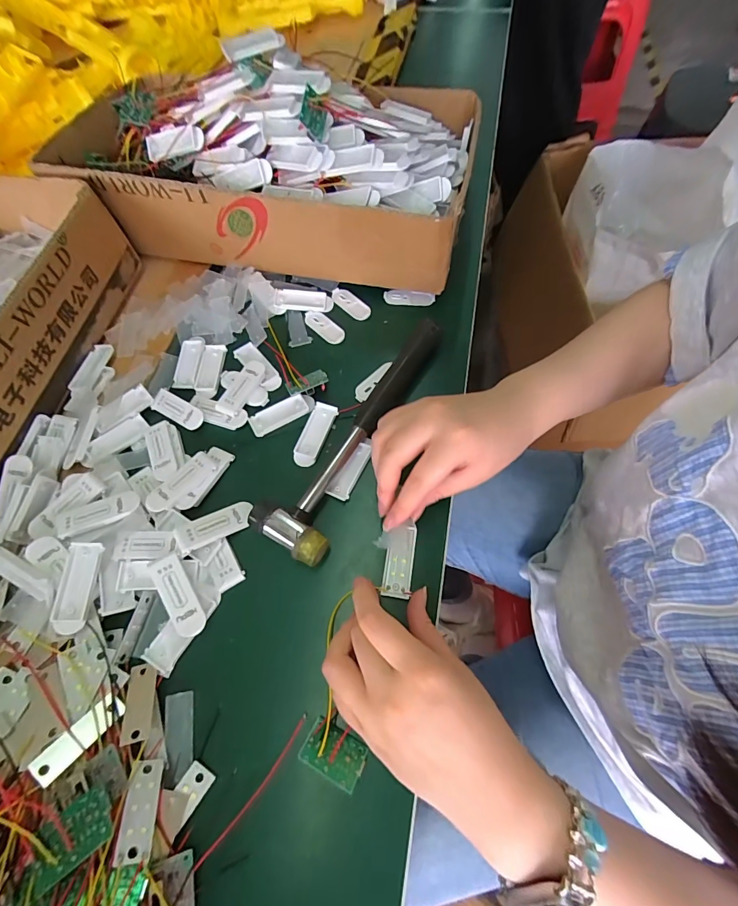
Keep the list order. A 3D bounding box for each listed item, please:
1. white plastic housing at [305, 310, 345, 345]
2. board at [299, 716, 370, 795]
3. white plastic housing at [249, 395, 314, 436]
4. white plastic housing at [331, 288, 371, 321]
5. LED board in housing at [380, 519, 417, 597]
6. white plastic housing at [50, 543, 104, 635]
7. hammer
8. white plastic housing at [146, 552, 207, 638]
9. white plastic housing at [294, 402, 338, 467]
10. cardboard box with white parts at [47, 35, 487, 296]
[{"bbox_3d":[-0.044,-0.123,0.388,0.017,0.006,0.051,-41,68,-15],"label":"white plastic housing"},{"bbox_3d":[-0.020,0.175,0.234,0.035,0.004,0.028,25,26,11],"label":"board"},{"bbox_3d":[-0.075,-0.035,0.346,0.056,0.007,0.021,-28,65,-10],"label":"white plastic housing"},{"bbox_3d":[-0.017,-0.151,0.399,0.050,0.004,0.017,40,73,20],"label":"white plastic housing"},{"bbox_3d":[0.023,0.076,0.287,0.020,0.007,0.053,13,68,3],"label":"LED board in housing"},{"bbox_3d":[-0.197,0.089,0.267,0.021,0.009,0.057,0,64,4],"label":"white plastic housing"},{"bbox_3d":[-0.013,-0.027,0.325,0.059,0.028,0.231,25,65,9],"label":"hammer"},{"bbox_3d":[-0.129,0.096,0.269,0.019,0.010,0.055,-30,66,-11],"label":"white plastic housing"},{"bbox_3d":[-0.047,-0.016,0.336,0.021,0.008,0.058,18,66,12],"label":"white plastic housing"},{"bbox_3d":[-0.096,-0.304,0.403,0.390,0.125,0.221,10,65,5],"label":"cardboard box with white parts"}]

